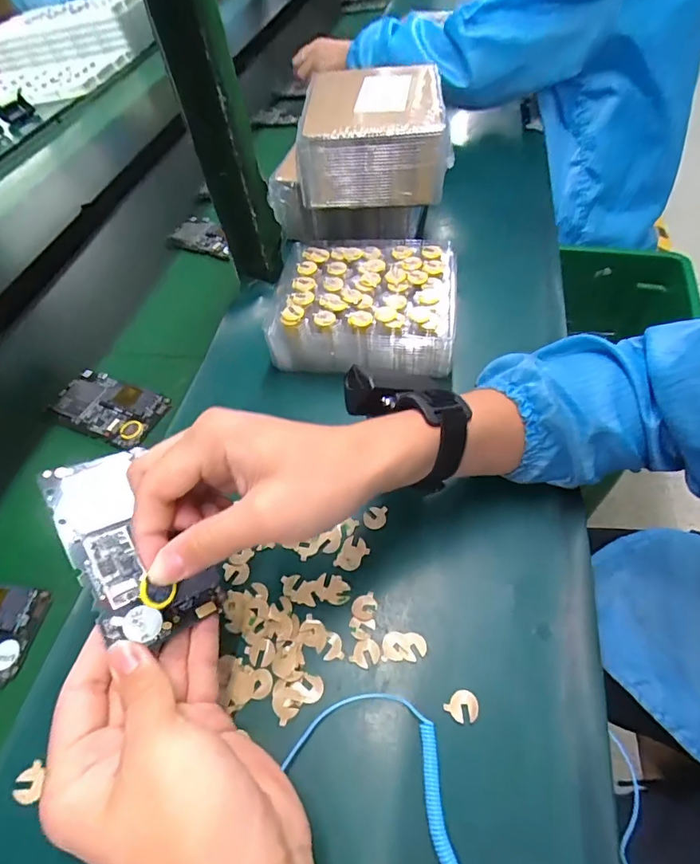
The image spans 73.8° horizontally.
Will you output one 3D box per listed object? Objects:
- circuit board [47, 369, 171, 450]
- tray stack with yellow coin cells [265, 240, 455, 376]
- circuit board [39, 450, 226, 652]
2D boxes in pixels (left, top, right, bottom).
[{"bbox_3d":[-0.243,-0.026,0.466,0.123,0.008,0.063,19,57,19],"label":"circuit board"},{"bbox_3d":[0.005,-0.130,0.467,0.194,0.053,0.142,5,55,9],"label":"tray stack with yellow coin cells"},{"bbox_3d":[-0.132,0.064,0.280,0.062,0.005,0.123,-22,65,-38],"label":"circuit board"}]

